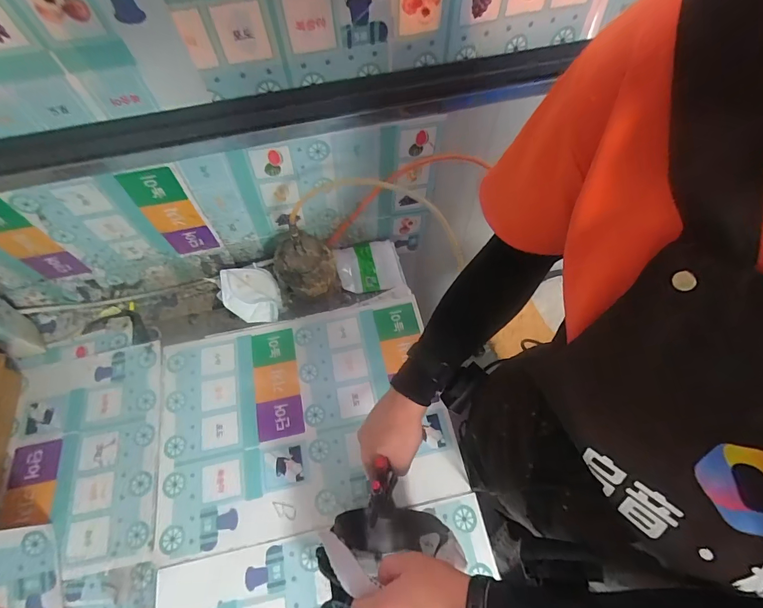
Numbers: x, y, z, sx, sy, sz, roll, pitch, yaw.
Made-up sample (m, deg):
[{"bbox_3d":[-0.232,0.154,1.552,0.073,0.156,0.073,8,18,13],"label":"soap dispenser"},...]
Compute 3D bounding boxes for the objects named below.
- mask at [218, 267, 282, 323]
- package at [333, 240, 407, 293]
[{"bbox_3d":[-0.278,-0.022,0.814,0.123,0.050,0.116,-3,65,0],"label":"mask"},{"bbox_3d":[-0.028,-0.086,0.878,0.146,0.034,0.130,-13,65,-4],"label":"package"}]

